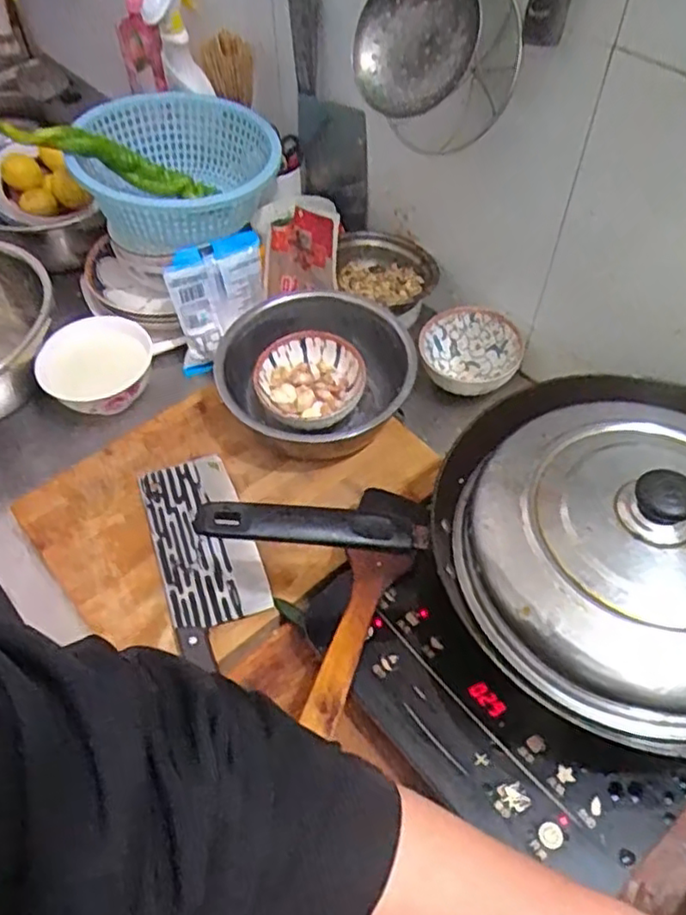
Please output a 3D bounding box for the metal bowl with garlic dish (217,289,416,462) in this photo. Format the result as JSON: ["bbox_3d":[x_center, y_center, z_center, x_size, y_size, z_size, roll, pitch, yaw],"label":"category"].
[{"bbox_3d":[-0.029,-0.083,0.735,0.202,0.079,0.187,0,54,1],"label":"metal bowl with garlic dish"}]

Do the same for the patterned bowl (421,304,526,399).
[{"bbox_3d":[0.148,-0.118,0.800,0.113,0.058,0.111,0,54,1],"label":"patterned bowl"}]

